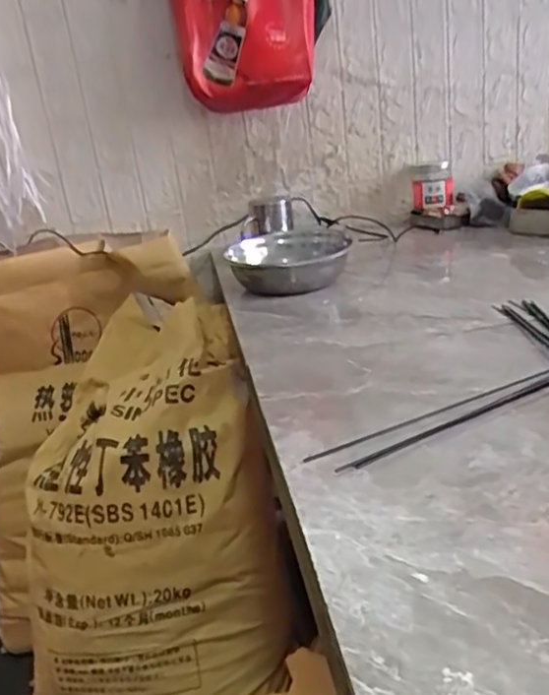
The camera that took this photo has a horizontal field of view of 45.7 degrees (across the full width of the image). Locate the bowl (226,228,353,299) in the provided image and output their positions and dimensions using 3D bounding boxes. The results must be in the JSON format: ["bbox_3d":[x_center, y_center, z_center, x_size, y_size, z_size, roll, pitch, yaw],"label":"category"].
[{"bbox_3d":[0.025,-0.155,1.190,0.211,0.068,0.252,-3,20,9],"label":"bowl"}]

